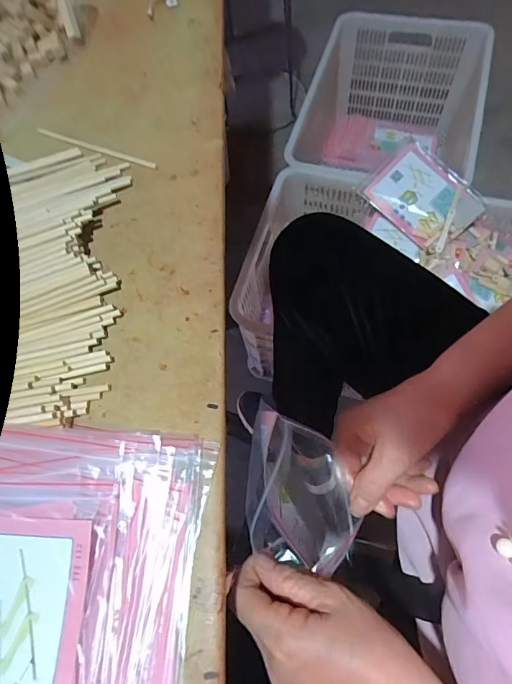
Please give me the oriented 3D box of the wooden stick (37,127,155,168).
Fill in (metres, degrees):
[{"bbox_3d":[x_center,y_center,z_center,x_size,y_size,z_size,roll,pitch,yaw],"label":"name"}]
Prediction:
[{"bbox_3d":[-0.157,-0.190,0.397,0.136,0.004,0.006,22,70,12],"label":"wooden stick"}]

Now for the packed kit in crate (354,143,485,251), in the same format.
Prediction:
[{"bbox_3d":[0.344,-0.304,0.856,0.218,0.027,0.143,43,106,4],"label":"packed kit in crate"}]

